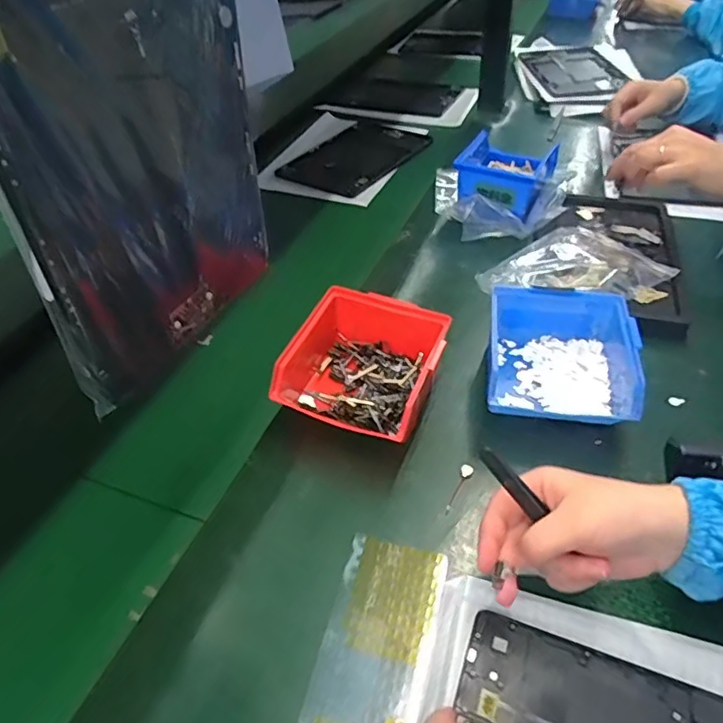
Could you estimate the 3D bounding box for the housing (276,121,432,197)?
[{"bbox_3d":[-0.006,-0.337,0.915,0.156,0.004,0.252,24,49,28],"label":"housing"}]

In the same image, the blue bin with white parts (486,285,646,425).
[{"bbox_3d":[0.179,-0.001,0.516,0.125,0.064,0.131,7,45,10],"label":"blue bin with white parts"}]

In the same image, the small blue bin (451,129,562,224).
[{"bbox_3d":[0.198,-0.257,0.774,0.112,0.071,0.140,20,46,21],"label":"small blue bin"}]

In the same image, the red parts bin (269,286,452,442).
[{"bbox_3d":[-0.002,0.010,0.507,0.143,0.066,0.142,11,46,14],"label":"red parts bin"}]

